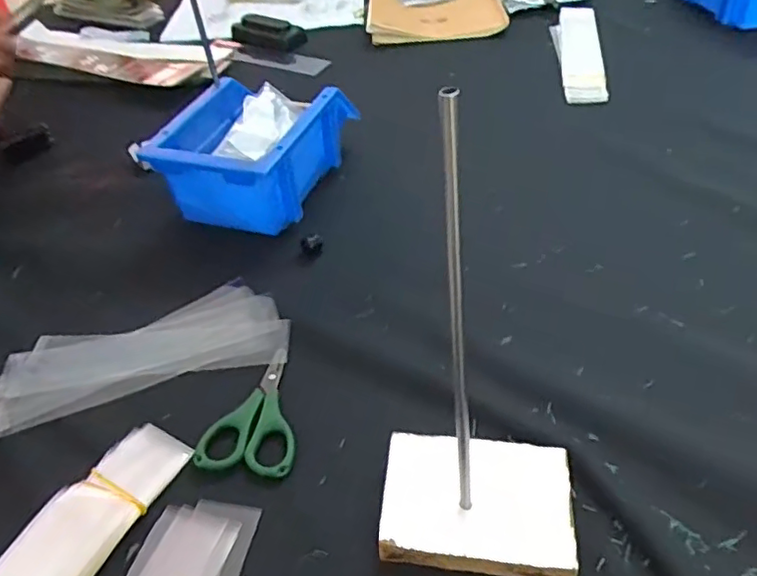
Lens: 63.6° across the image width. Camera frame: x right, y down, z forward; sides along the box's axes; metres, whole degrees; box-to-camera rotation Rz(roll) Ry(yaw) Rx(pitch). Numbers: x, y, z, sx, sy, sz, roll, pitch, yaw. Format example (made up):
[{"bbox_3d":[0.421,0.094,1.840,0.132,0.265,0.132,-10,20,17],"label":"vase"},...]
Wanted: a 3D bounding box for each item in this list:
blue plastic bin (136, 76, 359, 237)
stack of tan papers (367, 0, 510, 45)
[{"bbox_3d":[-0.112,-0.124,0.562,0.122,0.079,0.161,12,48,19],"label":"blue plastic bin"},{"bbox_3d":[0.079,-0.412,0.878,0.186,0.024,0.213,-2,45,3],"label":"stack of tan papers"}]

